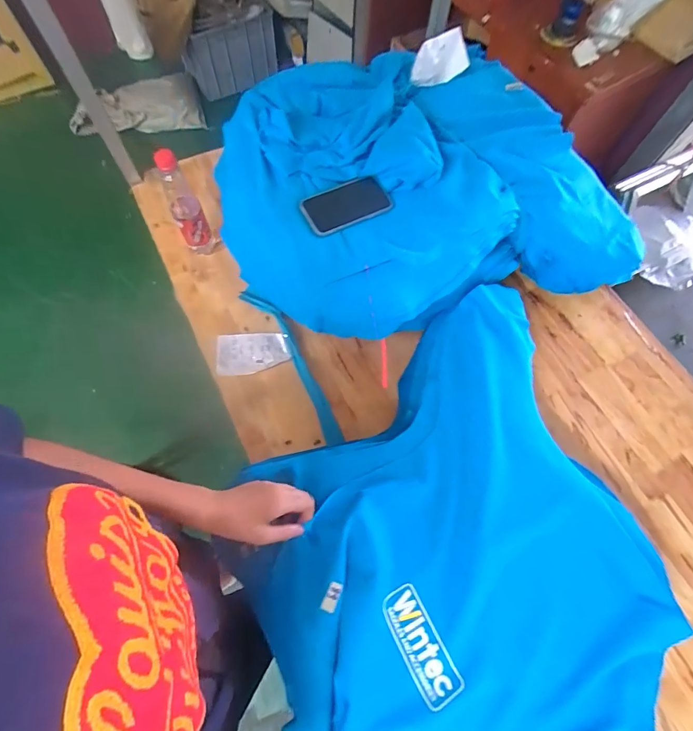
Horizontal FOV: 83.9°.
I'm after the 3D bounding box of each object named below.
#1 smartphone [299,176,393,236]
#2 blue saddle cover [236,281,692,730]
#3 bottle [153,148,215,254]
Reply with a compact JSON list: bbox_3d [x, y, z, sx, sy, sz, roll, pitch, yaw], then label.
[{"bbox_3d":[-0.001,-0.265,0.631,0.146,0.016,0.077,-28,71,-14],"label":"smartphone"},{"bbox_3d":[0.143,0.266,0.528,0.533,0.081,0.679,-18,69,-10],"label":"blue saddle cover"},{"bbox_3d":[-0.292,-0.282,0.705,0.051,0.217,0.049,-26,71,-13],"label":"bottle"}]

